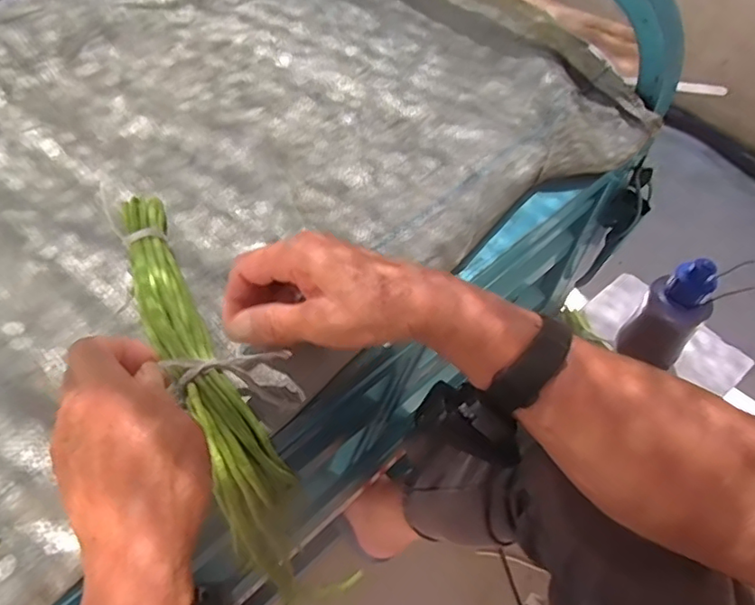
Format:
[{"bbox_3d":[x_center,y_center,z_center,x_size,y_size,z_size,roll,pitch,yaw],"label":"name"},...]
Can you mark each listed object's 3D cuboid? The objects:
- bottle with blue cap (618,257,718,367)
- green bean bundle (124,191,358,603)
[{"bbox_3d":[0.438,0.017,0.867,0.089,0.222,0.062,37,61,20],"label":"bottle with blue cap"},{"bbox_3d":[-0.122,0.058,0.422,0.051,0.081,0.343,-24,77,-18],"label":"green bean bundle"}]

